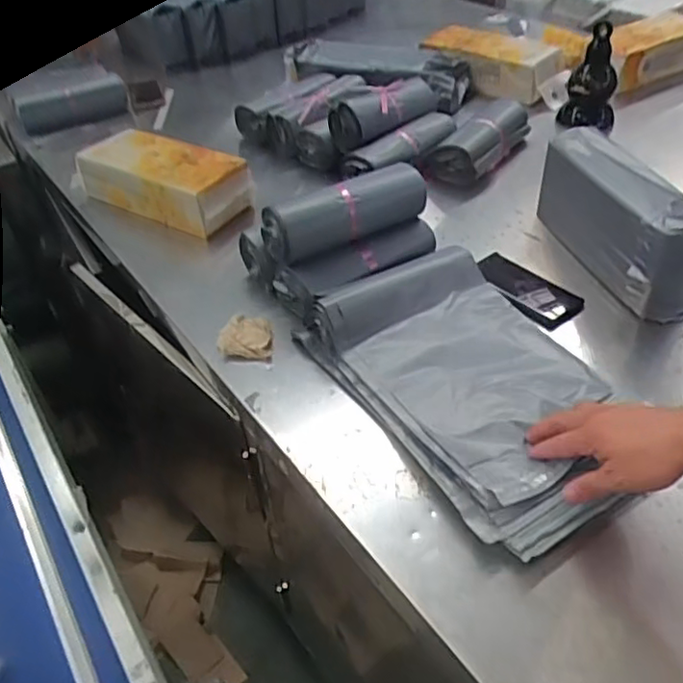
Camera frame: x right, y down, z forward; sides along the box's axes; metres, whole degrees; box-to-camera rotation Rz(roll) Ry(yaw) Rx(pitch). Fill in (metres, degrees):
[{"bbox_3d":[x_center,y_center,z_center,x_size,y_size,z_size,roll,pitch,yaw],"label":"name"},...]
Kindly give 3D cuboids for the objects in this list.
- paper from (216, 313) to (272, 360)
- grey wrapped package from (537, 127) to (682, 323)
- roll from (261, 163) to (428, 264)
[{"bbox_3d":[-0.133,-0.009,0.881,0.075,0.021,0.077,-6,42,-1],"label":"paper"},{"bbox_3d":[0.389,-0.182,0.915,0.088,0.158,0.318,-12,43,-8],"label":"grey wrapped package"},{"bbox_3d":[0.009,-0.187,0.906,0.240,0.061,0.073,-21,45,-17],"label":"roll"}]

